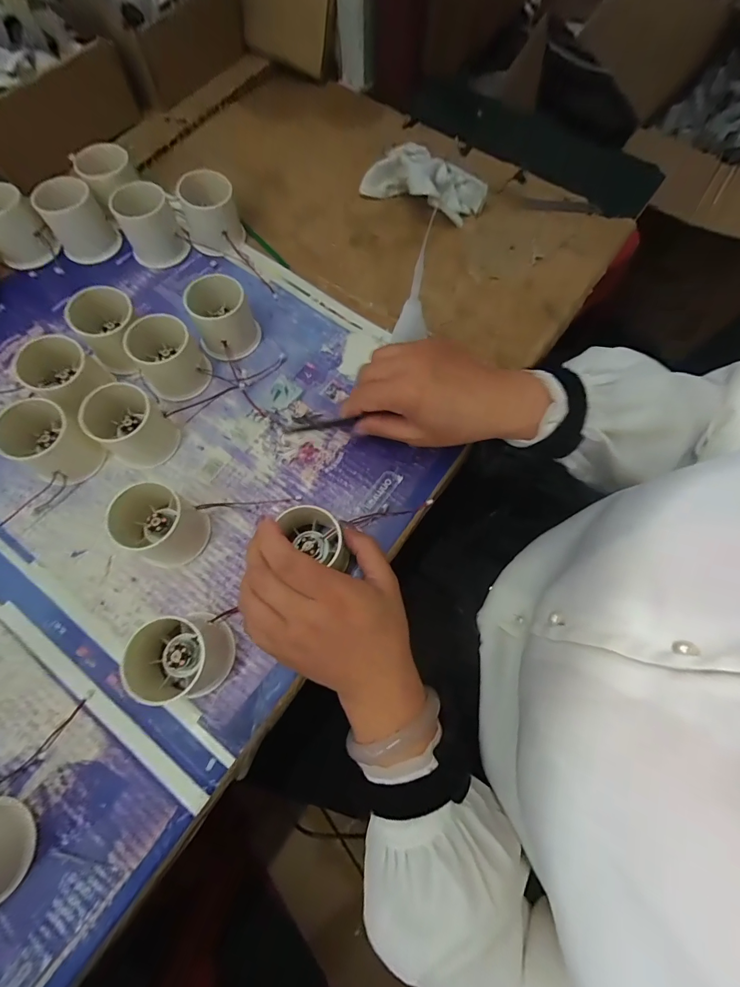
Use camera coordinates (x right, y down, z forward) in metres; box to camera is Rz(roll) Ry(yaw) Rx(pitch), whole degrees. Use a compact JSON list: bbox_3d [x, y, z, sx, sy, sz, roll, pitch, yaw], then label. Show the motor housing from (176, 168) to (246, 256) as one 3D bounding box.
[{"bbox_3d":[-0.158,-0.276,0.386,0.054,0.052,0.051,-20,73,-8],"label":"motor housing"}]

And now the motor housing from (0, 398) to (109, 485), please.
[{"bbox_3d":[-0.260,-0.042,0.311,0.062,0.044,0.050,37,74,10],"label":"motor housing"}]

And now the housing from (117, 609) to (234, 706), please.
[{"bbox_3d":[-0.128,0.110,0.262,0.058,0.047,0.054,1,71,-2],"label":"housing"}]

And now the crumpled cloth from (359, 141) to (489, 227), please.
[{"bbox_3d":[0.061,-0.344,0.424,0.121,0.047,0.069,38,74,10],"label":"crumpled cloth"}]

